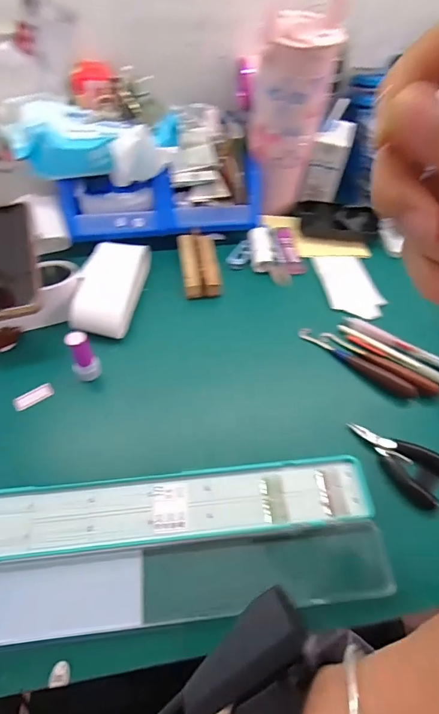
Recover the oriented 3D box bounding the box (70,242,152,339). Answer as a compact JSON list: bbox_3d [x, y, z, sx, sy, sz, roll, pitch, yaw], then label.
[{"bbox_3d":[-0.125,-0.077,0.468,0.062,0.038,0.123,9,56,4],"label":"box"}]

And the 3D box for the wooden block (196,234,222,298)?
[{"bbox_3d":[-0.013,-0.113,0.505,0.025,0.026,0.086,-5,63,-5],"label":"wooden block"}]

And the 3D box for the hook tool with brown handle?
[{"bbox_3d":[0.148,0.006,0.447,0.135,0.016,0.017,35,62,19],"label":"hook tool with brown handle"}]

